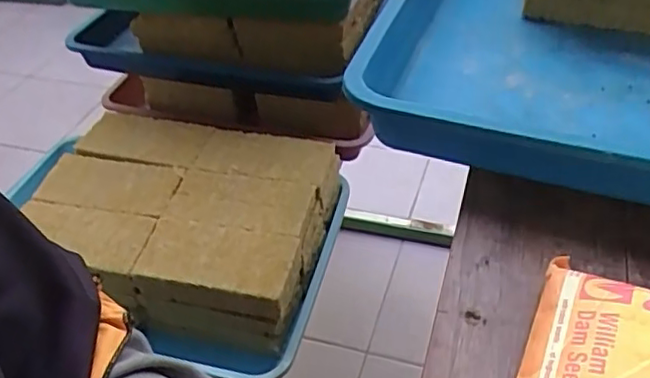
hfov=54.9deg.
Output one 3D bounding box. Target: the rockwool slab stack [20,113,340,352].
[{"bbox_3d":[-0.156,0.024,0.710,0.319,0.082,0.232,11,44,18],"label":"rockwool slab stack"}]

